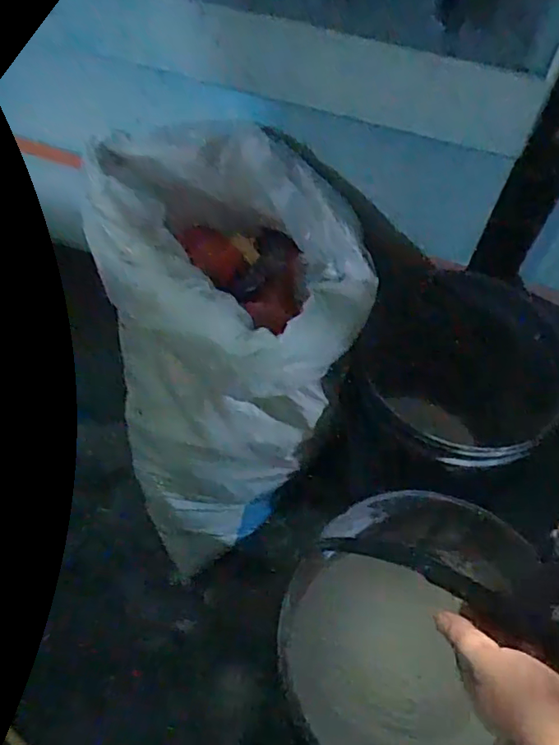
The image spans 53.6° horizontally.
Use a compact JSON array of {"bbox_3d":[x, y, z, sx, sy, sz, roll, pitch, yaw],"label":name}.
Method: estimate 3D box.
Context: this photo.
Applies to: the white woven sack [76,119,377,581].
[{"bbox_3d":[-0.057,-0.017,0.827,0.345,0.512,0.377,-4,57,-5],"label":"white woven sack"}]

